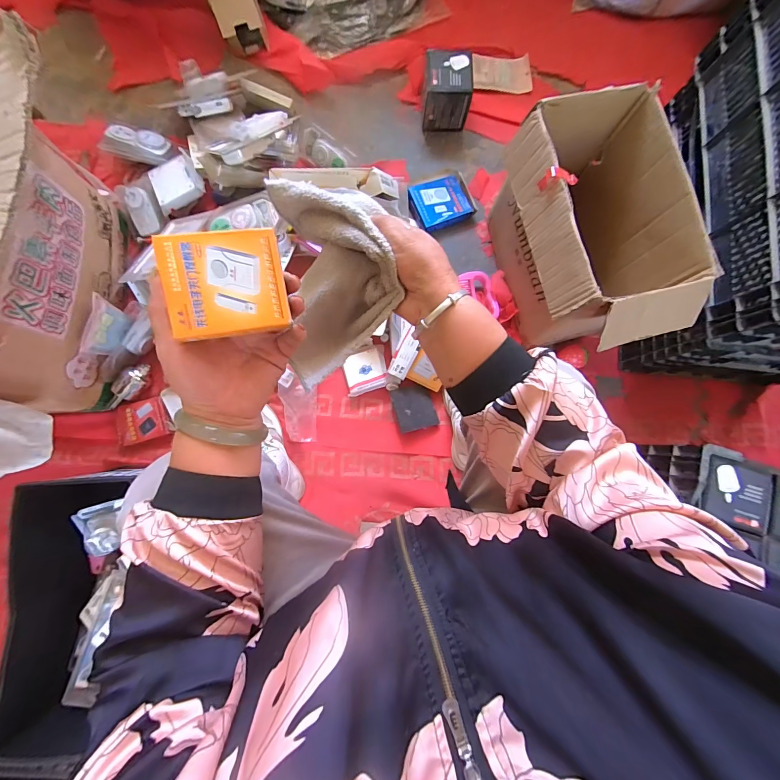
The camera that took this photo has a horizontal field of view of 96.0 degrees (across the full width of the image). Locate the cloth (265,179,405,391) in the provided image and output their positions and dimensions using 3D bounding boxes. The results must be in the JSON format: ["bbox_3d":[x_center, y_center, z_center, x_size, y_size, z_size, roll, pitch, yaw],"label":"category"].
[{"bbox_3d":[-0.053,-0.102,0.356,0.104,0.111,0.173,-6,82,-5],"label":"cloth"}]

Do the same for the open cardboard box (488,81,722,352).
[{"bbox_3d":[0.374,-0.282,0.697,0.234,0.274,0.411,-11,82,-6],"label":"open cardboard box"}]

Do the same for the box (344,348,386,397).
[{"bbox_3d":[-0.056,-0.041,0.798,0.094,0.024,0.088,-17,83,-7],"label":"box"}]

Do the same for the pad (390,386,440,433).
[{"bbox_3d":[0.055,0.041,0.803,0.087,0.027,0.097,-15,83,-6],"label":"pad"}]

